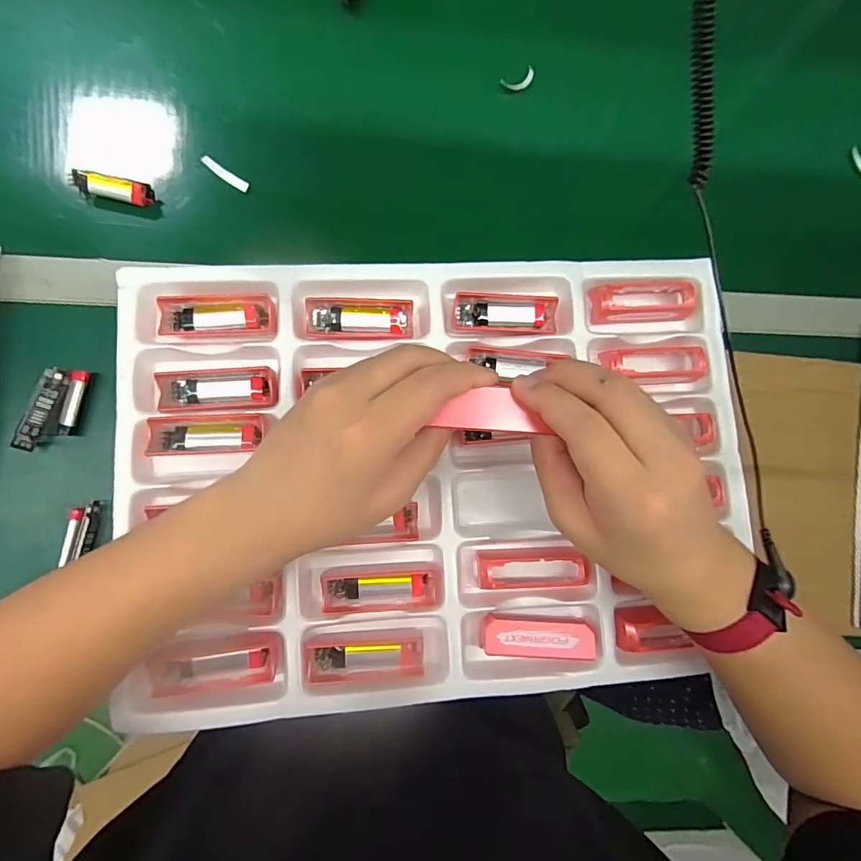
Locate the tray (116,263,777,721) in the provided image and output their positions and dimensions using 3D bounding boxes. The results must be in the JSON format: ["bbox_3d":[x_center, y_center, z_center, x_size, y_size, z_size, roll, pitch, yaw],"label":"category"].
[{"bbox_3d":[0.014,0.031,0.355,0.452,0.032,0.320,-4,84,-6],"label":"tray"}]

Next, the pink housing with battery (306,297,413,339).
[{"bbox_3d":[-0.053,-0.084,0.355,0.078,0.013,0.028,-2,84,-6],"label":"pink housing with battery"}]

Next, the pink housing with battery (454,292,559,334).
[{"bbox_3d":[0.059,-0.091,0.369,0.077,0.016,0.027,4,83,-5],"label":"pink housing with battery"}]

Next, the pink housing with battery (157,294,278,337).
[{"bbox_3d":[-0.154,-0.084,0.346,0.082,0.011,0.029,-1,83,-6],"label":"pink housing with battery"}]

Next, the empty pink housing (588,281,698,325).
[{"bbox_3d":[0.168,-0.103,0.378,0.081,0.020,0.033,0,83,-5],"label":"empty pink housing"}]

